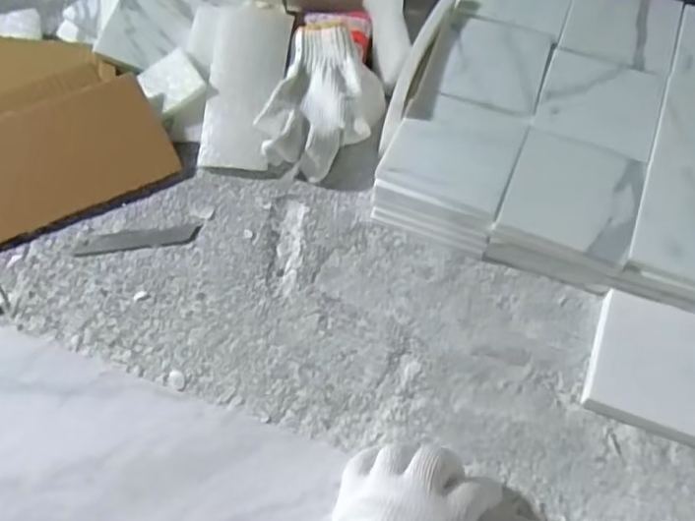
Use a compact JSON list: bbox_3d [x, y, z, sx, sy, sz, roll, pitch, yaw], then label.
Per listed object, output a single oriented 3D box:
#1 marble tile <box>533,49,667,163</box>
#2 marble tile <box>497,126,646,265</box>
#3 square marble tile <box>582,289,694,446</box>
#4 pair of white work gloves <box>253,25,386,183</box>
[{"bbox_3d":[0.221,-0.139,0.576,0.099,0.004,0.099,19,64,9],"label":"marble tile"},{"bbox_3d":[0.182,-0.057,0.528,0.100,0.004,0.100,20,64,9],"label":"marble tile"},{"bbox_3d":[0.236,0.081,0.498,0.101,0.020,0.098,19,63,7],"label":"square marble tile"},{"bbox_3d":[-0.019,-0.146,0.616,0.095,0.047,0.148,16,62,5],"label":"pair of white work gloves"}]

